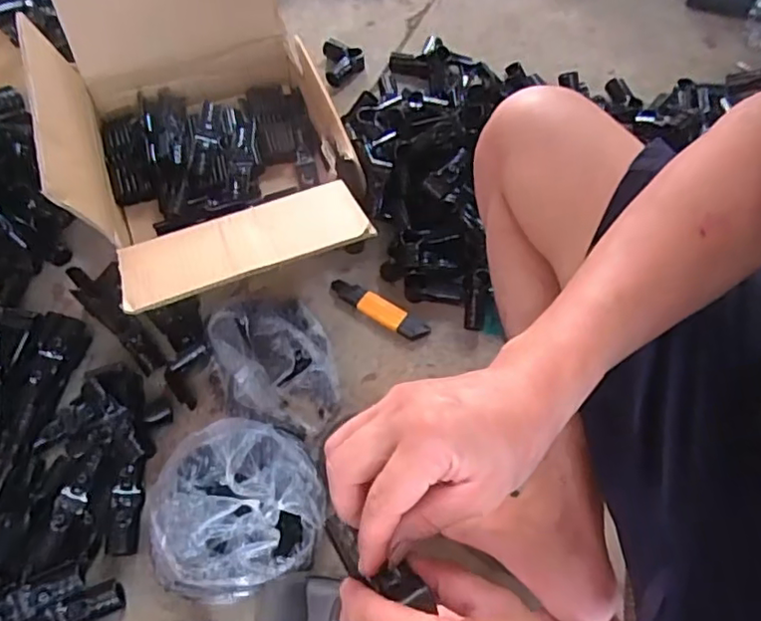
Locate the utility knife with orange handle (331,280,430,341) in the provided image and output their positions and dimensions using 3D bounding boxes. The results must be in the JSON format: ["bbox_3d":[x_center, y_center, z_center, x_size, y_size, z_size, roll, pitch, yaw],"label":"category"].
[{"bbox_3d":[-0.005,-0.002,0.856,0.154,0.015,0.033,32,67,20],"label":"utility knife with orange handle"}]

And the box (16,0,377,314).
[{"bbox_3d":[-0.237,-0.243,0.836,0.355,0.230,0.503,-23,61,-9],"label":"box"}]

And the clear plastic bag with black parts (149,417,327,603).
[{"bbox_3d":[-0.162,0.226,0.713,0.192,0.063,0.182,-6,60,0],"label":"clear plastic bag with black parts"}]

